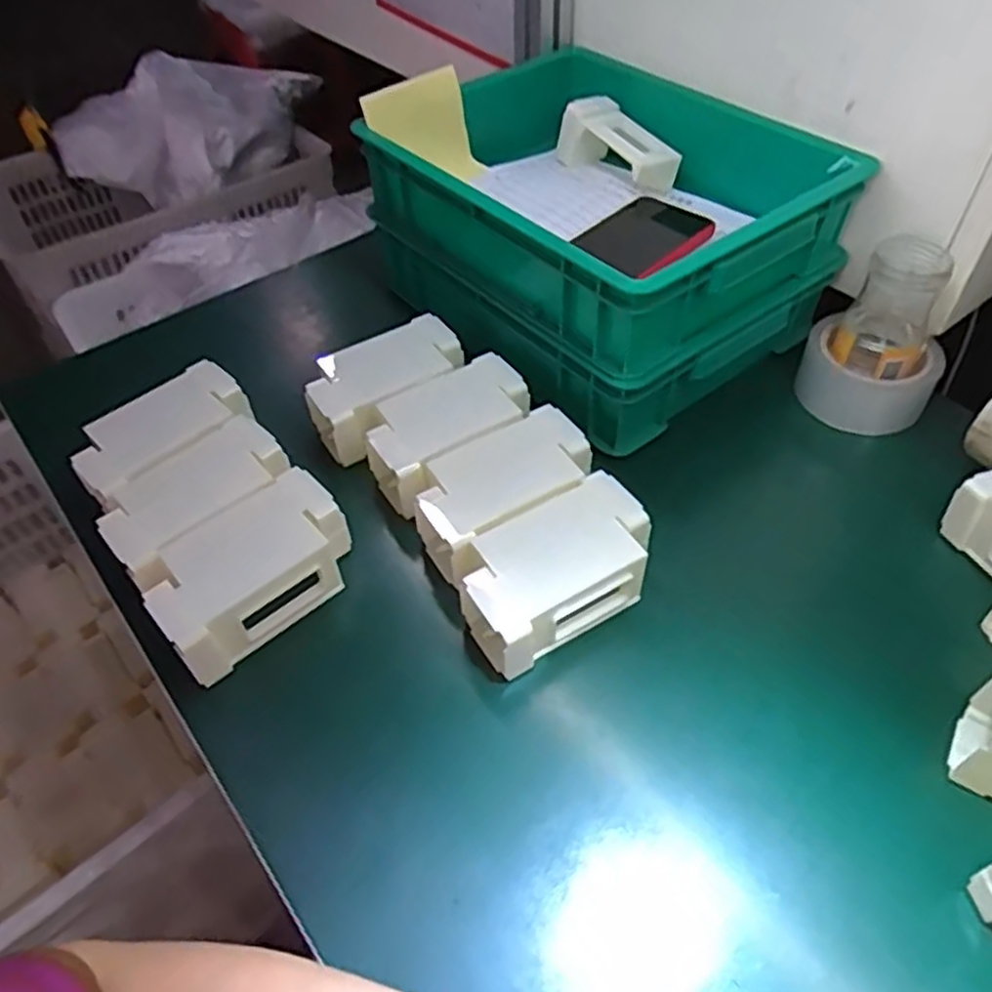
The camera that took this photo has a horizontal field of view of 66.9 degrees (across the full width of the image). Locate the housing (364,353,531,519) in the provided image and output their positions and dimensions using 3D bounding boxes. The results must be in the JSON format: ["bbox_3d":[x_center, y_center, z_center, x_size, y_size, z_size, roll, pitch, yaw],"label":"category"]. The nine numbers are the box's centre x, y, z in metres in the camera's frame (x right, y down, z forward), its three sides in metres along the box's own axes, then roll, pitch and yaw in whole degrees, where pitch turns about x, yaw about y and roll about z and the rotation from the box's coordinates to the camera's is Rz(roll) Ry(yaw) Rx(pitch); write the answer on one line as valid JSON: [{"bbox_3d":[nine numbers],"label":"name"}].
[{"bbox_3d":[-0.032,-0.046,0.558,0.076,0.056,0.130,36,60,28],"label":"housing"}]

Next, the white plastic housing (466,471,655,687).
[{"bbox_3d":[0.040,0.050,0.483,0.126,0.058,0.073,-28,54,-19],"label":"white plastic housing"}]

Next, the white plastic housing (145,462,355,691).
[{"bbox_3d":[-0.158,0.052,0.497,0.131,0.067,0.074,-38,58,-26],"label":"white plastic housing"}]

